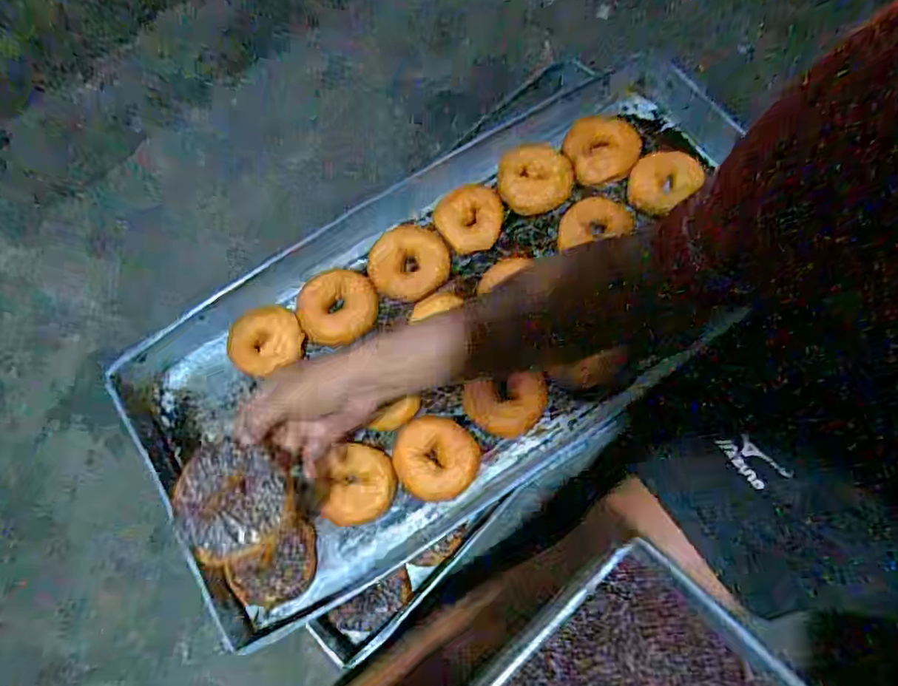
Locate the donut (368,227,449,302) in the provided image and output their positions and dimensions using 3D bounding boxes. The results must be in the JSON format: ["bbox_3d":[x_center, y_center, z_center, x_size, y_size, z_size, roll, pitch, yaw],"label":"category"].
[{"bbox_3d":[-0.052,-0.105,0.727,0.100,0.026,0.090,2,71,3],"label":"donut"}]

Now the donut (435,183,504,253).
[{"bbox_3d":[0.024,-0.167,0.743,0.088,0.025,0.092,-1,71,2],"label":"donut"}]

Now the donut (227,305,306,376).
[{"bbox_3d":[-0.225,-0.002,0.703,0.085,0.038,0.089,-1,71,2],"label":"donut"}]

